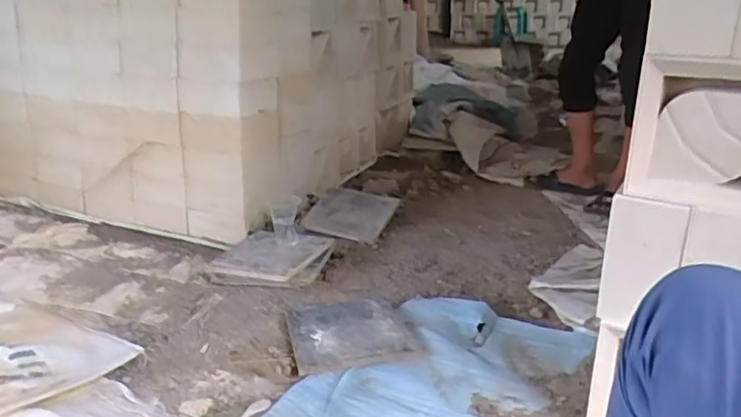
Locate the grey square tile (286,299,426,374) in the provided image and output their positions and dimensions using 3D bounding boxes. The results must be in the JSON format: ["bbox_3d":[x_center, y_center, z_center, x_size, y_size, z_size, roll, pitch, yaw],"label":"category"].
[{"bbox_3d":[-0.041,0.257,1.356,0.267,0.023,0.275,-4,22,-14],"label":"grey square tile"}]

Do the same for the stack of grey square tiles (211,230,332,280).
[{"bbox_3d":[-0.272,0.117,1.657,0.276,0.042,0.244,3,23,23],"label":"stack of grey square tiles"}]

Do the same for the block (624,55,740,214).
[{"bbox_3d":[0.486,-0.103,0.890,0.224,0.204,0.075,10,21,31],"label":"block"}]

